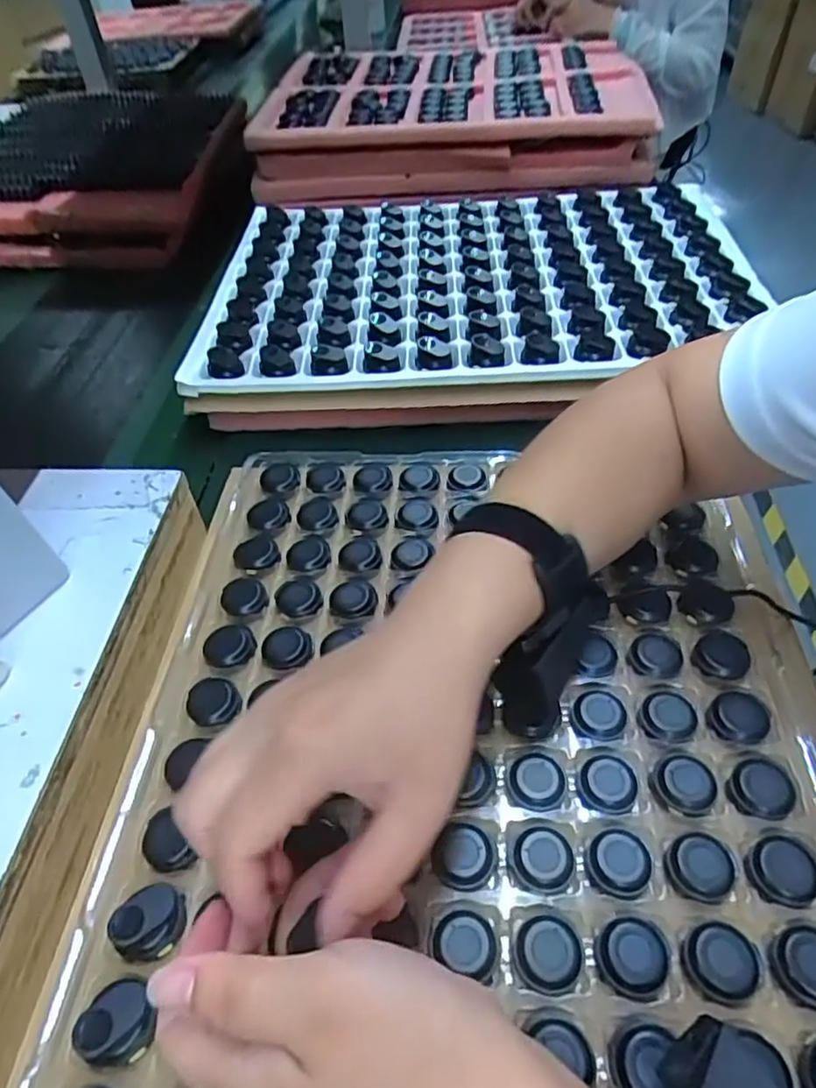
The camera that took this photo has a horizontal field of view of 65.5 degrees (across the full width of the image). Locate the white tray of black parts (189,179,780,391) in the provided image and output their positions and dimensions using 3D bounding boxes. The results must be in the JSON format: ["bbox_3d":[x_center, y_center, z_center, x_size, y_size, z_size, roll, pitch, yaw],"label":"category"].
[{"bbox_3d":[0.066,-0.264,0.635,0.517,0.066,0.365,-3,46,0],"label":"white tray of black parts"}]

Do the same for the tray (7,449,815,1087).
[{"bbox_3d":[0.033,0.123,0.327,0.373,0.036,0.500,1,46,4],"label":"tray"}]

